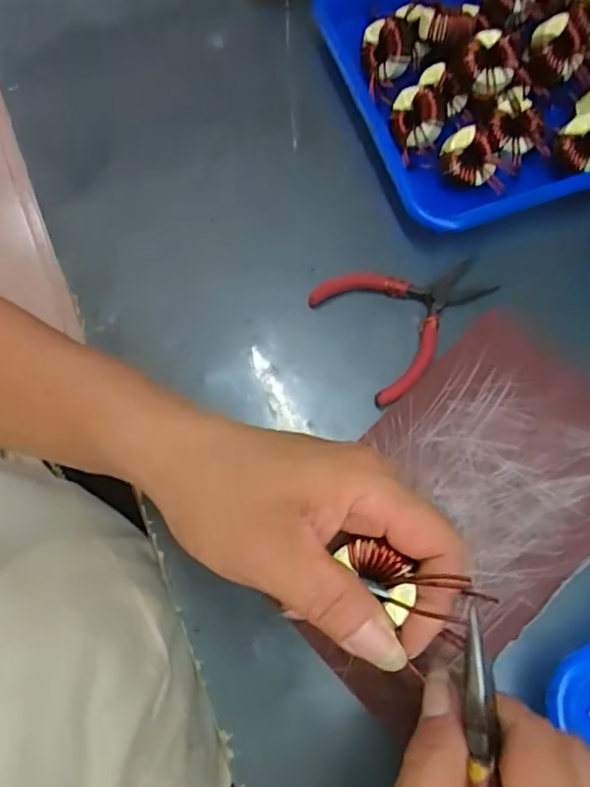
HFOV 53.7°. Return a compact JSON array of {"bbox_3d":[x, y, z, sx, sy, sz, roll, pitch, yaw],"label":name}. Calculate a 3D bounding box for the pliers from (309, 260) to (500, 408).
[{"bbox_3d":[0.075,-0.057,0.387,0.109,0.009,0.090,-34,72,-9],"label":"pliers"}]

